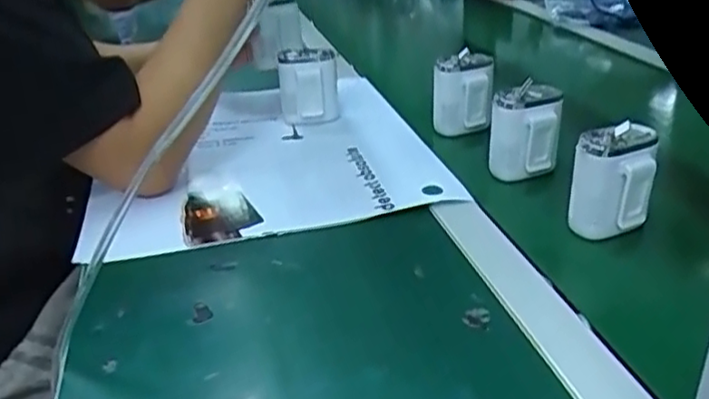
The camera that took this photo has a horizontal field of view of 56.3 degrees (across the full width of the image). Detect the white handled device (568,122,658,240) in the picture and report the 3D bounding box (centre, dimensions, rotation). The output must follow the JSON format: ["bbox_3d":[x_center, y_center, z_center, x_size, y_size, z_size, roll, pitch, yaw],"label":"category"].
[{"bbox_3d":[0.205,-0.012,0.526,0.059,0.089,0.029,3,29,12],"label":"white handled device"}]

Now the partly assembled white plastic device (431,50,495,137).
[{"bbox_3d":[0.119,-0.116,0.726,0.064,0.083,0.041,1,29,9],"label":"partly assembled white plastic device"}]

